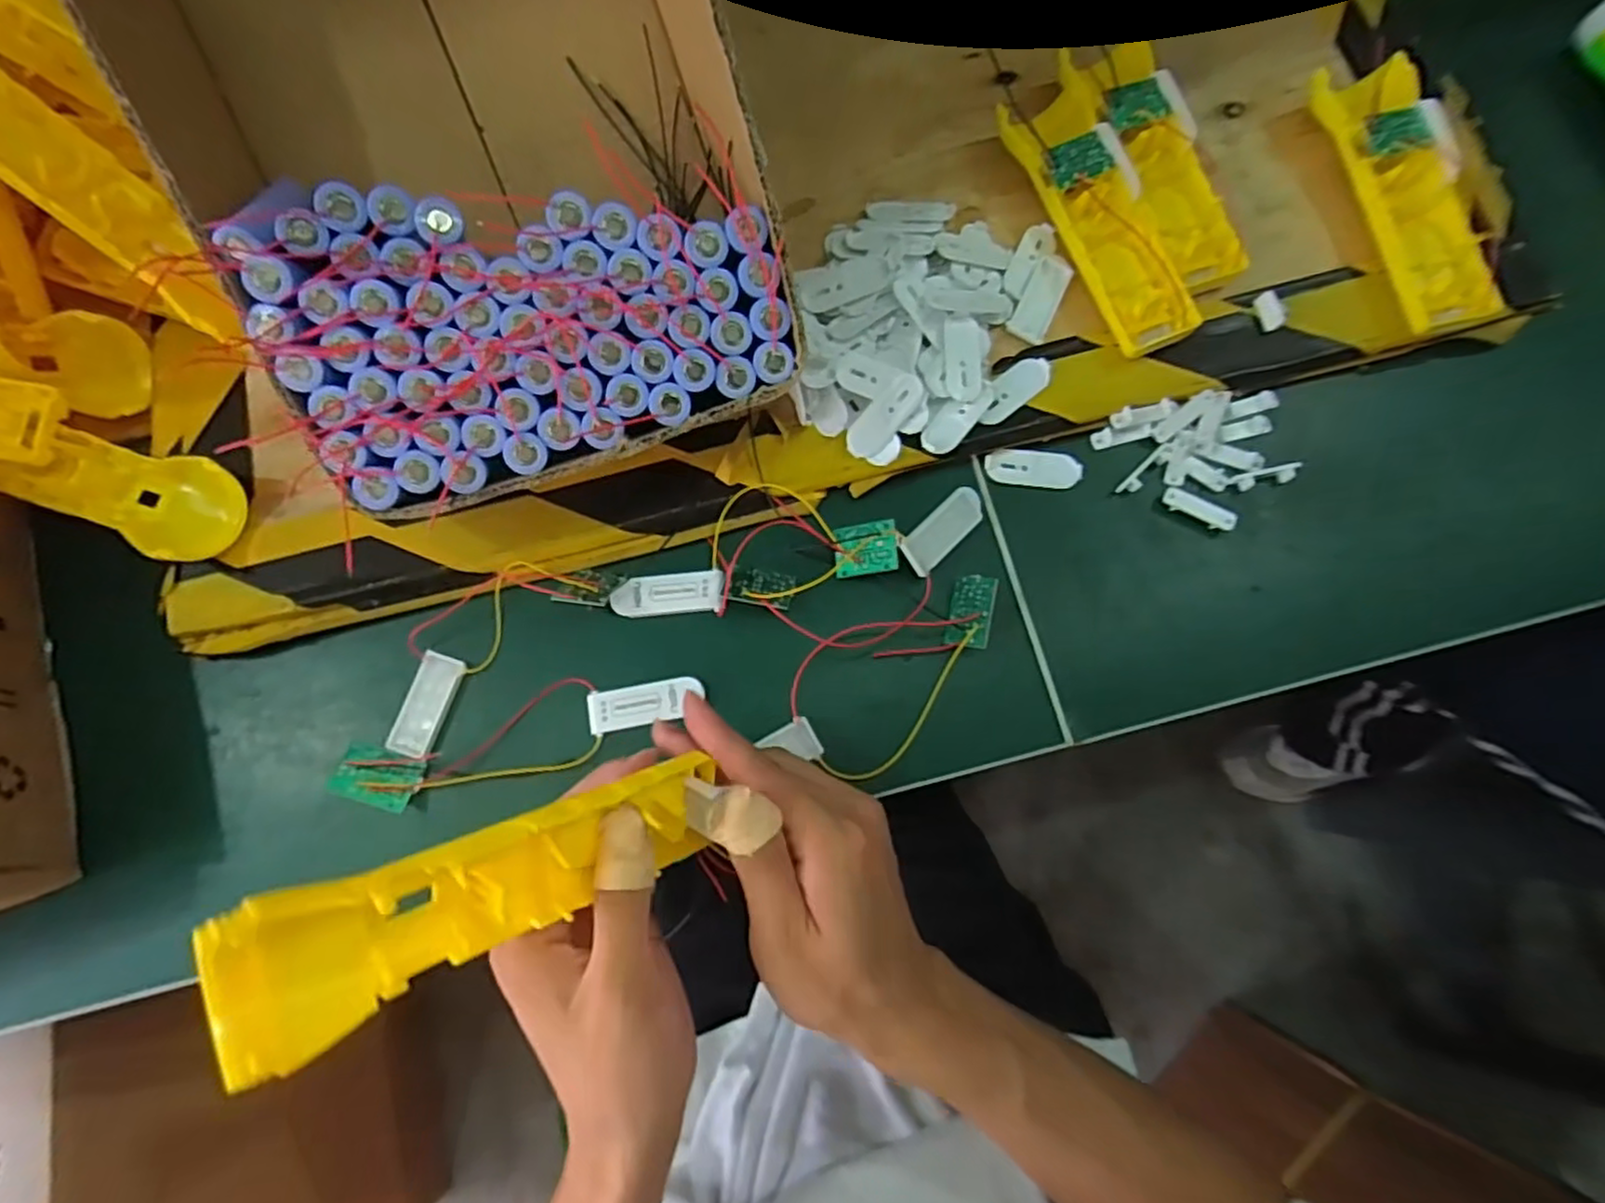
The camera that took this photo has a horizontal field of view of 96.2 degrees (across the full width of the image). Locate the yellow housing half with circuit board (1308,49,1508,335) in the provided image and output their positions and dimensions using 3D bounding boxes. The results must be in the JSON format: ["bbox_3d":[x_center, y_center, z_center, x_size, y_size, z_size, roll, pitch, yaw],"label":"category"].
[{"bbox_3d":[0.327,-0.221,0.388,0.047,0.033,0.153,-14,77,-3],"label":"yellow housing half with circuit board"}]

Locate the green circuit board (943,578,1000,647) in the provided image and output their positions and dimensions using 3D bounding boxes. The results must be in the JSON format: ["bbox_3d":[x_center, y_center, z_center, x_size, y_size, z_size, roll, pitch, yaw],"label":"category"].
[{"bbox_3d":[0.083,0.005,0.359,0.006,0.028,0.035,16,82,-35],"label":"green circuit board"}]

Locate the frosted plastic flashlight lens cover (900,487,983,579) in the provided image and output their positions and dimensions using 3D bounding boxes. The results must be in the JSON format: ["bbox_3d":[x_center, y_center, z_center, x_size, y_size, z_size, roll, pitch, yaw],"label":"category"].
[{"bbox_3d":[0.073,-0.037,0.369,0.055,0.004,0.021,-42,100,-20],"label":"frosted plastic flashlight lens cover"}]

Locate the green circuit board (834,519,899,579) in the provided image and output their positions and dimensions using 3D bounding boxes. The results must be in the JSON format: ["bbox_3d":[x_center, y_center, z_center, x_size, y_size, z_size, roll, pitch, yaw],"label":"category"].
[{"bbox_3d":[0.032,-0.027,0.366,0.033,0.004,0.026,-7,84,20],"label":"green circuit board"}]

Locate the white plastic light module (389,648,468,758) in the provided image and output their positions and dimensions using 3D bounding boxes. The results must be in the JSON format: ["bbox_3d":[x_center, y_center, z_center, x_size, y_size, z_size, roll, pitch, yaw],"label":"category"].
[{"bbox_3d":[-0.189,0.052,0.362,0.021,0.006,0.051,14,77,4],"label":"white plastic light module"}]

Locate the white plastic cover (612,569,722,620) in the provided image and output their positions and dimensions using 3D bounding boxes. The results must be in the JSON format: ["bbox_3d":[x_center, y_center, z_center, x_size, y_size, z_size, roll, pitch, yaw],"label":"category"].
[{"bbox_3d":[-0.069,-0.004,0.371,0.057,0.004,0.021,-3,76,0],"label":"white plastic cover"}]

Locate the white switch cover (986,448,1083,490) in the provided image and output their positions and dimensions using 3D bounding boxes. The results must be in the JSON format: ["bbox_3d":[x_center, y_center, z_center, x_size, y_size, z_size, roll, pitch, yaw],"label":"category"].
[{"bbox_3d":[0.124,-0.072,0.387,0.049,0.008,0.019,6,77,2],"label":"white switch cover"}]

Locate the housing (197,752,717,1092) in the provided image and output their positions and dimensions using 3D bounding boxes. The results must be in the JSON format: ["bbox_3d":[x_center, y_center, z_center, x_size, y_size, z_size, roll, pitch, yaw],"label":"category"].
[{"bbox_3d":[-0.097,0.092,0.237,0.153,0.037,0.040,-16,74,-40],"label":"housing"}]

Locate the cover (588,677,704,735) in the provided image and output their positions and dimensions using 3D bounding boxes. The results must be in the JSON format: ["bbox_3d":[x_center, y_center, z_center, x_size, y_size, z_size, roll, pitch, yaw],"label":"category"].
[{"bbox_3d":[-0.078,0.051,0.358,0.057,0.005,0.021,-10,77,-2],"label":"cover"}]

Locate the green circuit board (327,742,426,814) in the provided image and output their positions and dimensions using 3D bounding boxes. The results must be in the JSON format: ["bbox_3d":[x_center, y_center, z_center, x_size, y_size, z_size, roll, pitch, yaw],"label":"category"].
[{"bbox_3d":[-0.203,0.085,0.345,0.035,0.004,0.025,25,60,-20],"label":"green circuit board"}]

